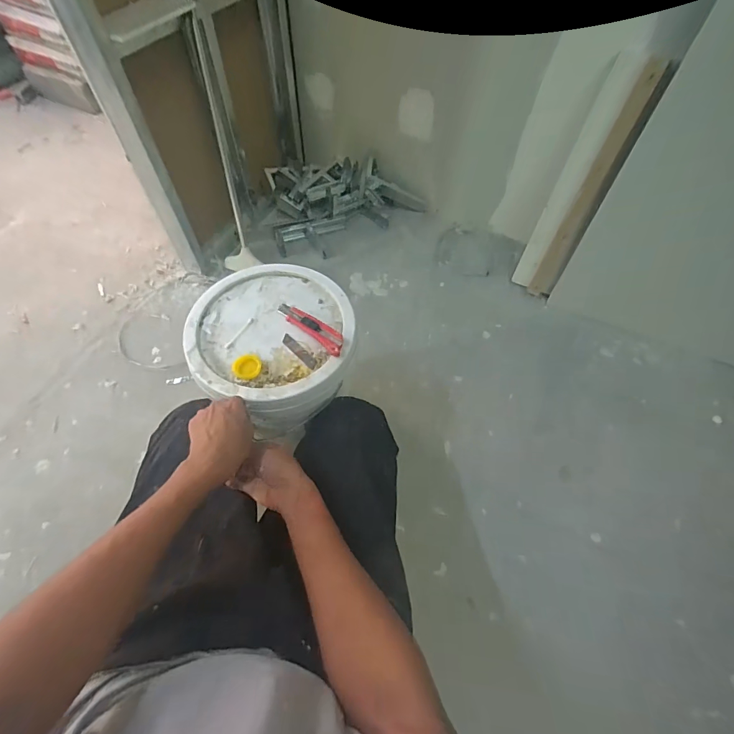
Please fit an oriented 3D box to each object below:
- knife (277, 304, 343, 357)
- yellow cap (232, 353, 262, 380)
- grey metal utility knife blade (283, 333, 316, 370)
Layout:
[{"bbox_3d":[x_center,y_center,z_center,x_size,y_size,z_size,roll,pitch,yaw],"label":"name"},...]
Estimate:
[{"bbox_3d":[-0.095,-0.070,0.662,0.146,0.014,0.035,37,64,18],"label":"knife"},{"bbox_3d":[-0.194,-0.001,0.625,0.041,0.007,0.044,1,59,-2],"label":"yellow cap"},{"bbox_3d":[-0.115,-0.027,0.654,0.018,0.005,0.082,-40,68,-22],"label":"grey metal utility knife blade"}]

